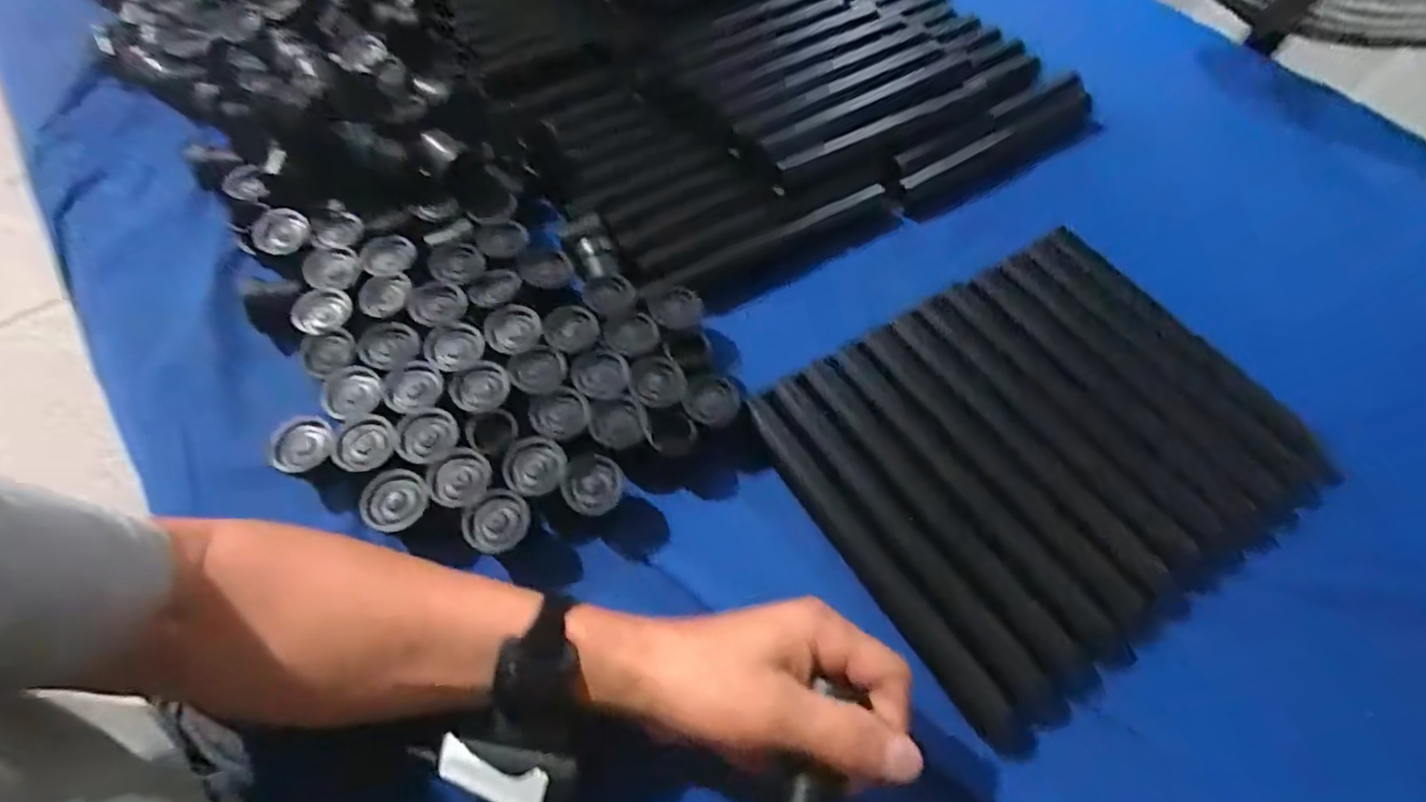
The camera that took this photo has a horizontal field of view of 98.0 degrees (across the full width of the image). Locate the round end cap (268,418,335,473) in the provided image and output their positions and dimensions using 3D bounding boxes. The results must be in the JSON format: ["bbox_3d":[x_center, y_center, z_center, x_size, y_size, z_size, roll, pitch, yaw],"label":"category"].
[{"bbox_3d":[-0.243,0.025,0.365,0.033,0.005,0.033,0,62,-1],"label":"round end cap"}]

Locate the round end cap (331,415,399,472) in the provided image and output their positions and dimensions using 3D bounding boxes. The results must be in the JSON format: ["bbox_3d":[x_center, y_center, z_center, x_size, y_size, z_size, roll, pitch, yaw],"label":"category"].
[{"bbox_3d":[-0.208,0.025,0.370,0.036,0.006,0.035,0,62,-1],"label":"round end cap"}]

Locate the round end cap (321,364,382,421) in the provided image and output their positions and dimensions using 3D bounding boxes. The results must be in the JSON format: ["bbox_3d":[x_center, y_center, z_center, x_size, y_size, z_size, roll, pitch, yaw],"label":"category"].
[{"bbox_3d":[-0.224,-0.004,0.385,0.037,0.009,0.035,0,62,-1],"label":"round end cap"}]

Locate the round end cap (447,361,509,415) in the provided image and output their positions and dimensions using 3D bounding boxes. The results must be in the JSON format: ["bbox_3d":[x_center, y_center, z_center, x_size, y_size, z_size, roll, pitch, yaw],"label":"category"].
[{"bbox_3d":[-0.146,-0.009,0.389,0.035,0.007,0.034,-12,62,-8],"label":"round end cap"}]

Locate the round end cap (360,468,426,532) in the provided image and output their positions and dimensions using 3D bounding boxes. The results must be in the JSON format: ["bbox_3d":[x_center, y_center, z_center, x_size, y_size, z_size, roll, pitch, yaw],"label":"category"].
[{"bbox_3d":[-0.181,0.057,0.353,0.033,0.008,0.033,0,62,-1],"label":"round end cap"}]

